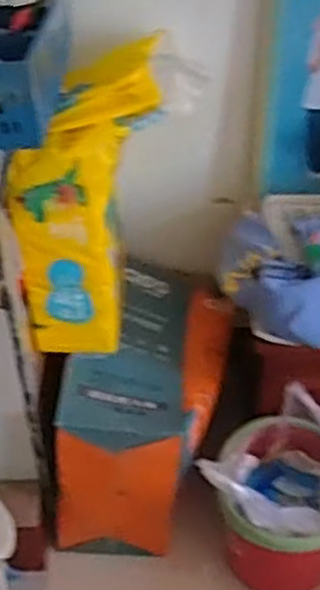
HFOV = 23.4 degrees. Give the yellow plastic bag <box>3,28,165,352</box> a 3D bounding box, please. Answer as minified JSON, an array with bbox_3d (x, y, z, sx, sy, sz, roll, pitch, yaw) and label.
[{"bbox_3d":[-0.099,-0.144,1.261,0.167,0.444,0.326,17,47,17],"label":"yellow plastic bag"}]

